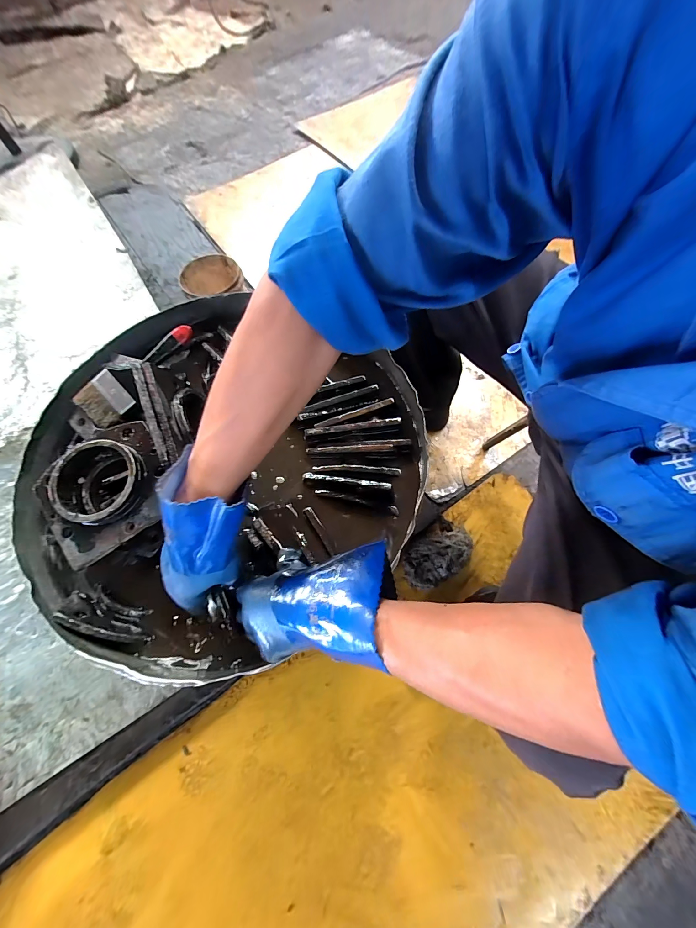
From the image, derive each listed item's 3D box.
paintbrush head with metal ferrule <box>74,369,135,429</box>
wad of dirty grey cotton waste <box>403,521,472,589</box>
[{"bbox_3d":[-0.373,-0.099,0.491,0.068,0.008,0.069,43,89,-5],"label":"paintbrush head with metal ferrule"},{"bbox_3d":[0.214,0.214,0.767,0.187,0.056,0.111,-36,73,-14],"label":"wad of dirty grey cotton waste"}]

